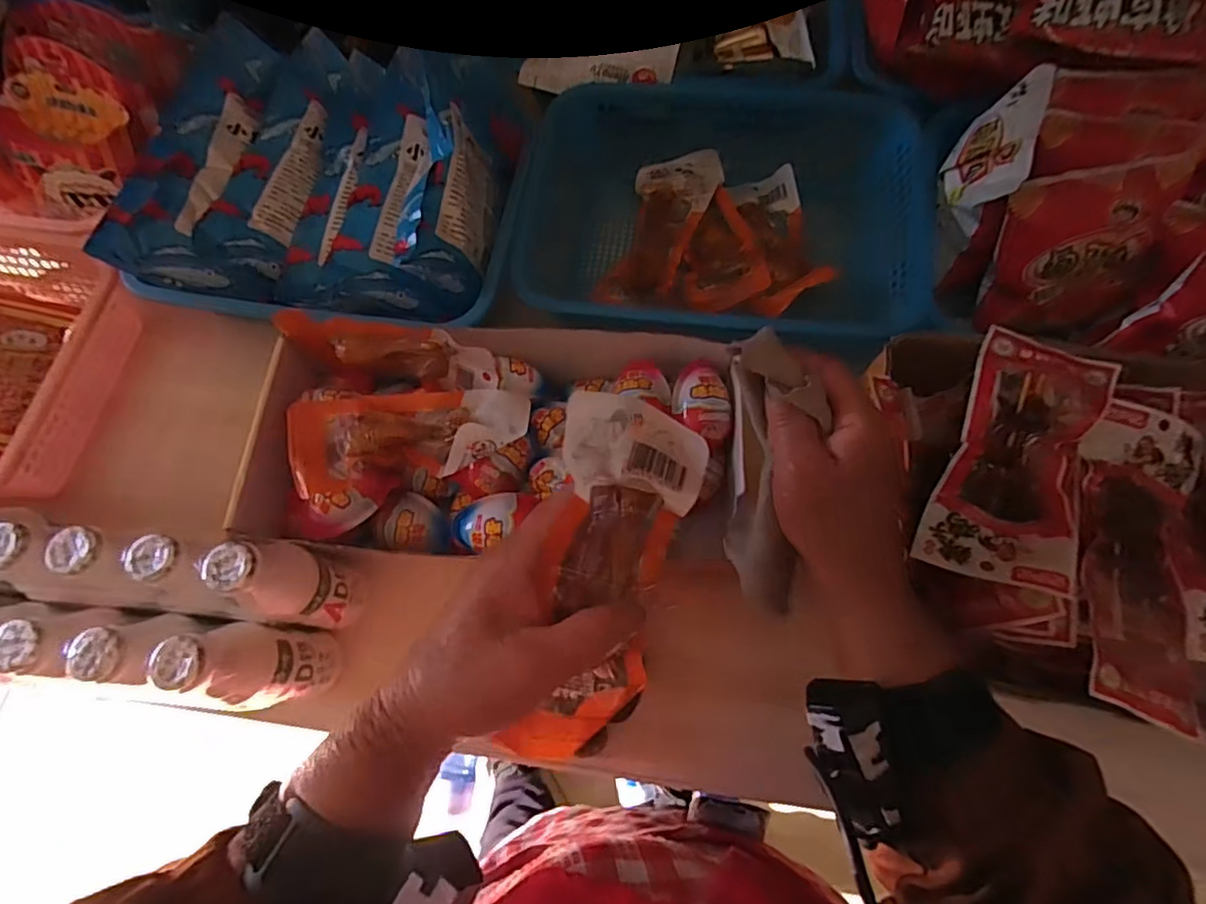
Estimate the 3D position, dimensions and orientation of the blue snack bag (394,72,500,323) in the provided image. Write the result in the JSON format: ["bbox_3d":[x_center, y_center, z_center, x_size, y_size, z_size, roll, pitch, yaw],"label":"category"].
[{"bbox_3d":[-0.128,-0.213,0.524,0.067,0.082,0.186,4,70,4],"label":"blue snack bag"}]

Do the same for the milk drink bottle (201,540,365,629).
[{"bbox_3d":[-0.213,0.092,0.427,0.042,0.137,0.044,-1,70,2],"label":"milk drink bottle"}]

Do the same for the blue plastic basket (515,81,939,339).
[{"bbox_3d":[0.104,-0.219,0.555,0.333,0.089,0.239,2,70,3],"label":"blue plastic basket"}]

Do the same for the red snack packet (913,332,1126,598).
[{"bbox_3d":[0.272,-0.002,0.391,0.083,0.019,0.182,22,73,10],"label":"red snack packet"}]

